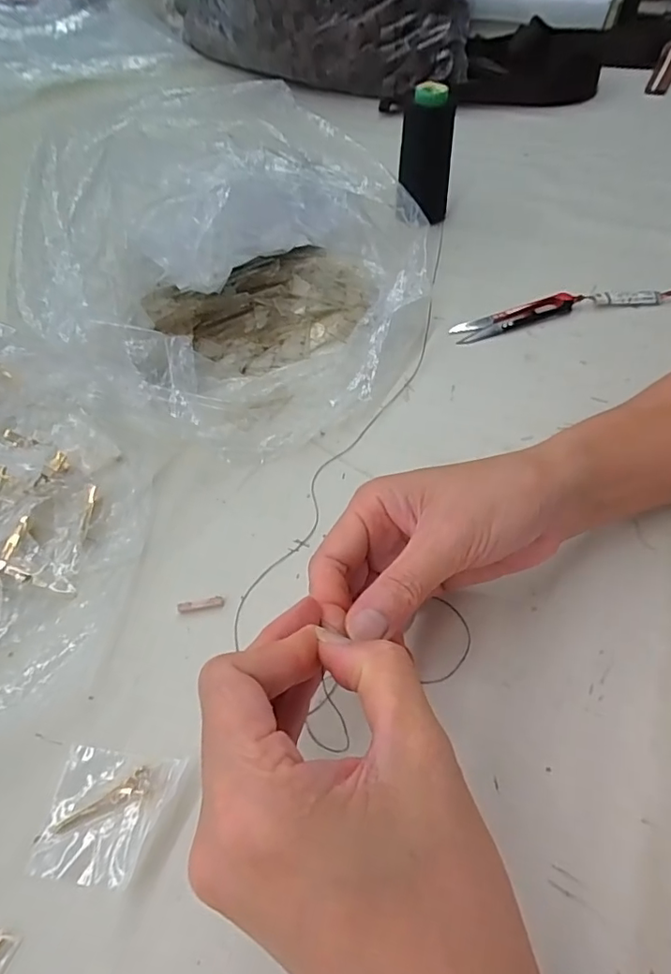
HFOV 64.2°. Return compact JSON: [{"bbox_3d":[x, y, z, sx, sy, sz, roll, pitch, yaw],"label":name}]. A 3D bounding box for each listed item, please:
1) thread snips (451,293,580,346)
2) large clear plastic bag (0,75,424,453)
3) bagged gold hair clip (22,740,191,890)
[{"bbox_3d":[0.147,-0.141,0.438,0.106,0.014,0.023,-17,54,-12],"label":"thread snips"},{"bbox_3d":[-0.072,-0.163,0.392,0.266,0.118,0.281,14,53,11],"label":"large clear plastic bag"},{"bbox_3d":[-0.100,0.142,0.233,0.053,0.004,0.049,6,52,6],"label":"bagged gold hair clip"}]

